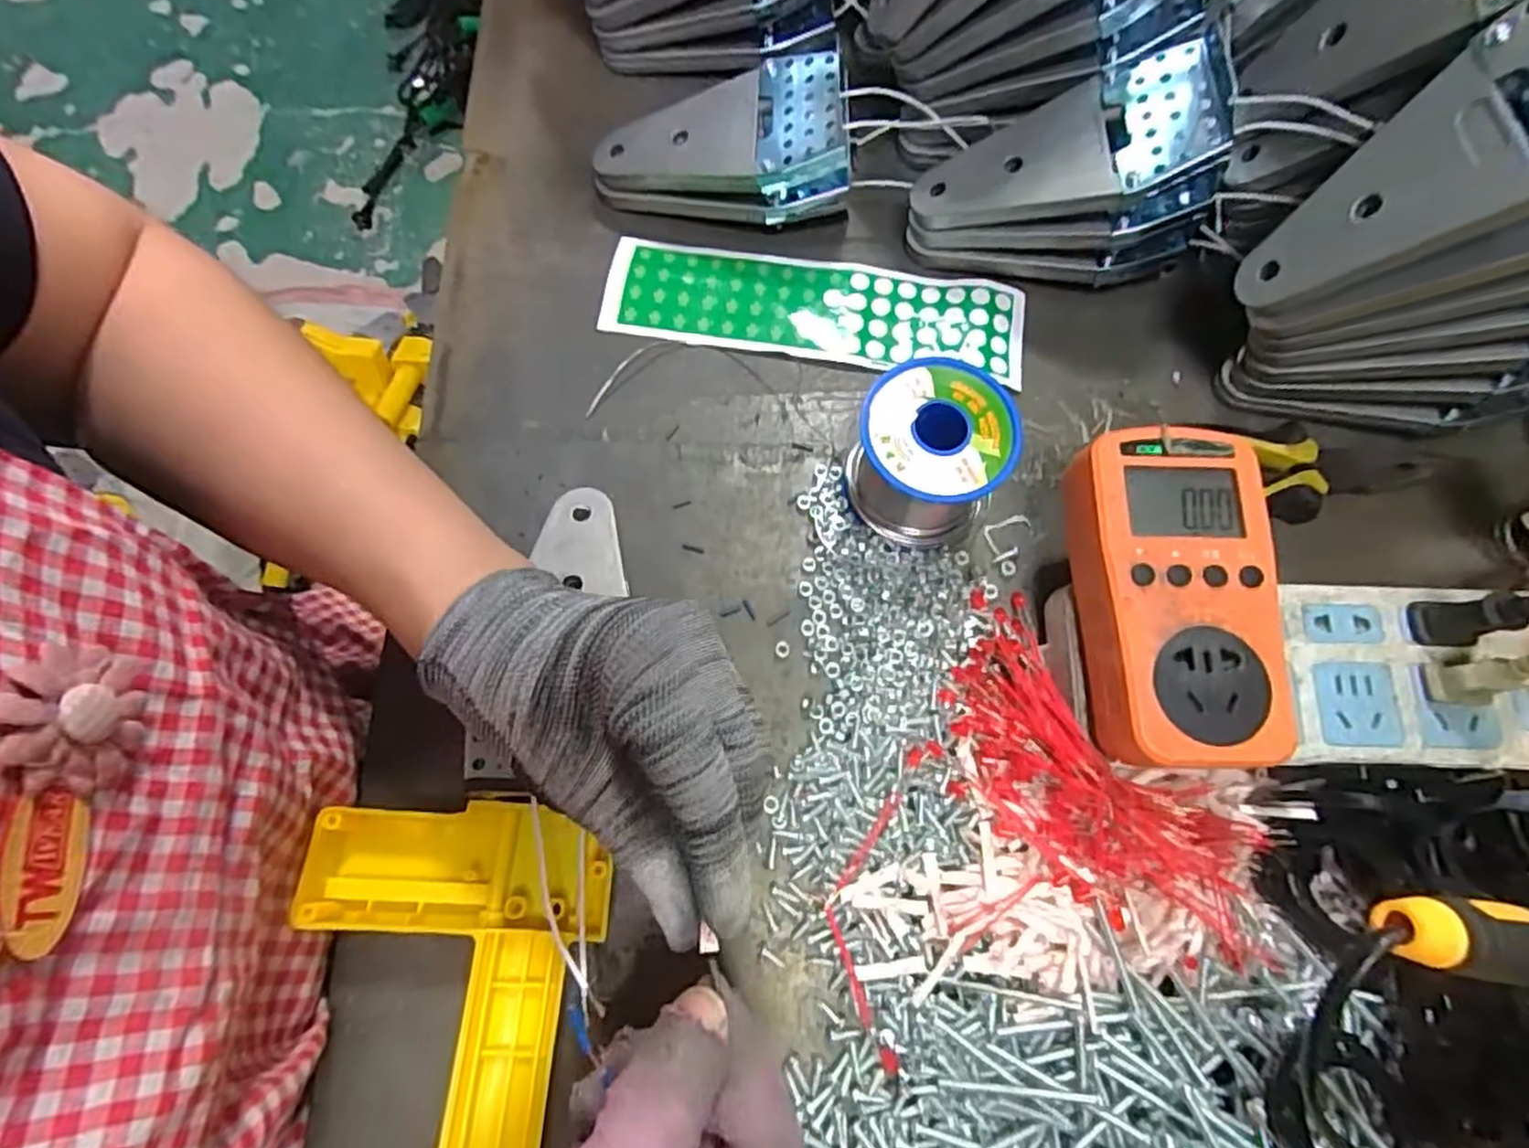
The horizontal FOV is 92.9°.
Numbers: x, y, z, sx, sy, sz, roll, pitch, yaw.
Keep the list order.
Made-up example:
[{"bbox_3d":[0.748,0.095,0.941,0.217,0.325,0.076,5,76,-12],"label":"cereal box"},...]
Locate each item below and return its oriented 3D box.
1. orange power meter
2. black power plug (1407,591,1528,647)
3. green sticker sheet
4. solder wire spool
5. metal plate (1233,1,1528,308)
[{"bbox_3d":[0.155,0.008,0.281,0.075,0.030,0.126,3,73,0],"label":"orange power meter"},{"bbox_3d":[0.284,0.015,0.286,0.023,0.046,0.018,-3,71,0],"label":"black power plug"},{"bbox_3d":[0.027,-0.141,0.387,0.219,0.006,0.059,8,74,1],"label":"green sticker sheet"},{"bbox_3d":[0.074,-0.052,0.329,0.066,0.060,0.063,13,72,5],"label":"solder wire spool"},{"bbox_3d":[0.246,-0.150,0.268,0.008,0.135,0.067,9,68,-27],"label":"metal plate"}]

